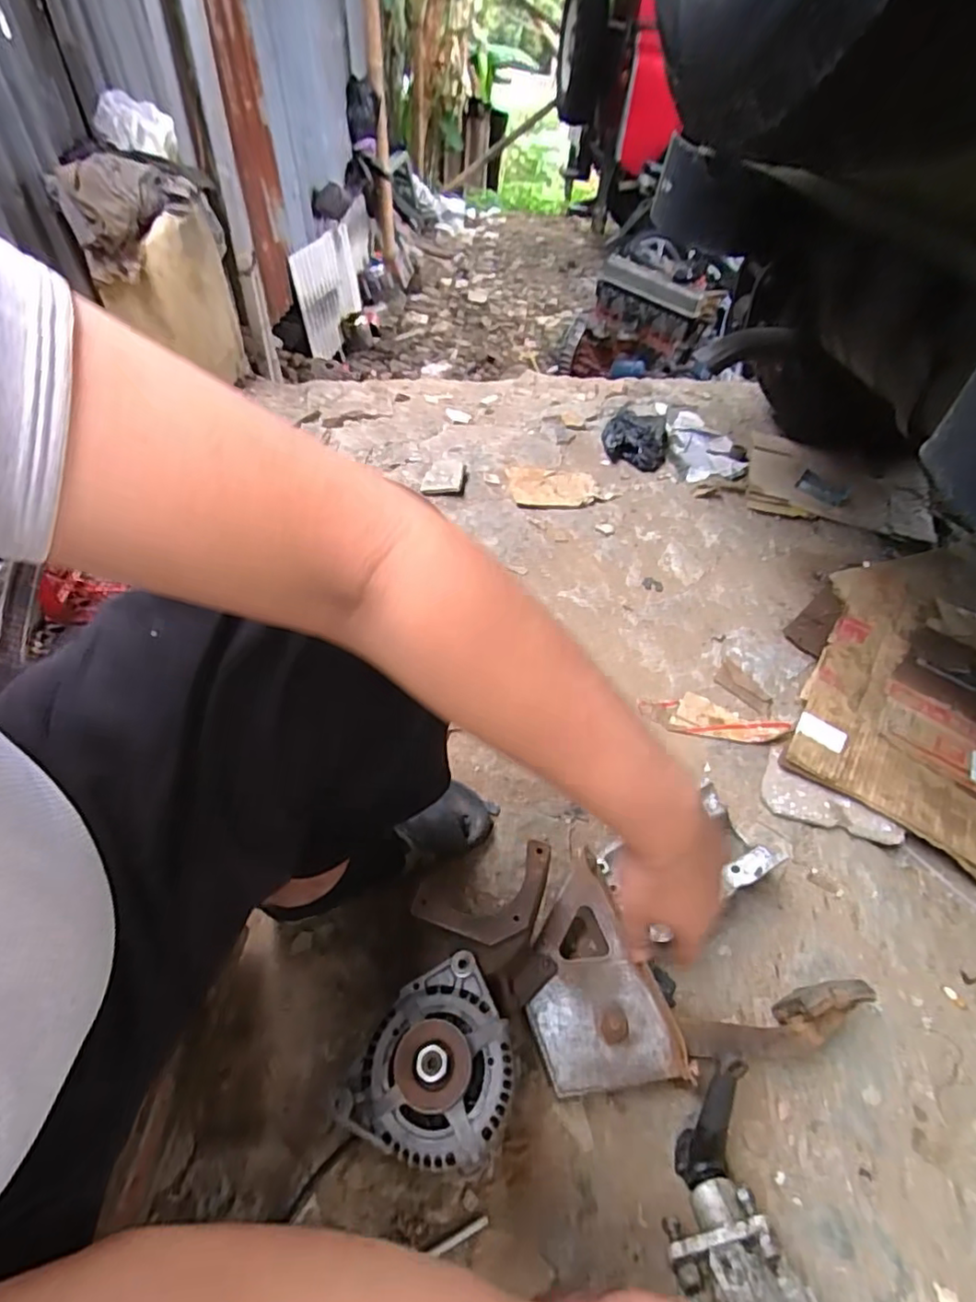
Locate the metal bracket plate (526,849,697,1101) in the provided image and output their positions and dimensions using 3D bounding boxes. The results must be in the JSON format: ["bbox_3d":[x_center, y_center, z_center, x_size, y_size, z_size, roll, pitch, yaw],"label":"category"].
[{"bbox_3d":[0.106,0.360,0.642,0.139,0.032,0.219,-18,54,-19],"label":"metal bracket plate"}]

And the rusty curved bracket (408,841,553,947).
[{"bbox_3d":[0.003,0.258,0.616,0.151,0.019,0.077,-14,53,-16],"label":"rusty curved bracket"}]

